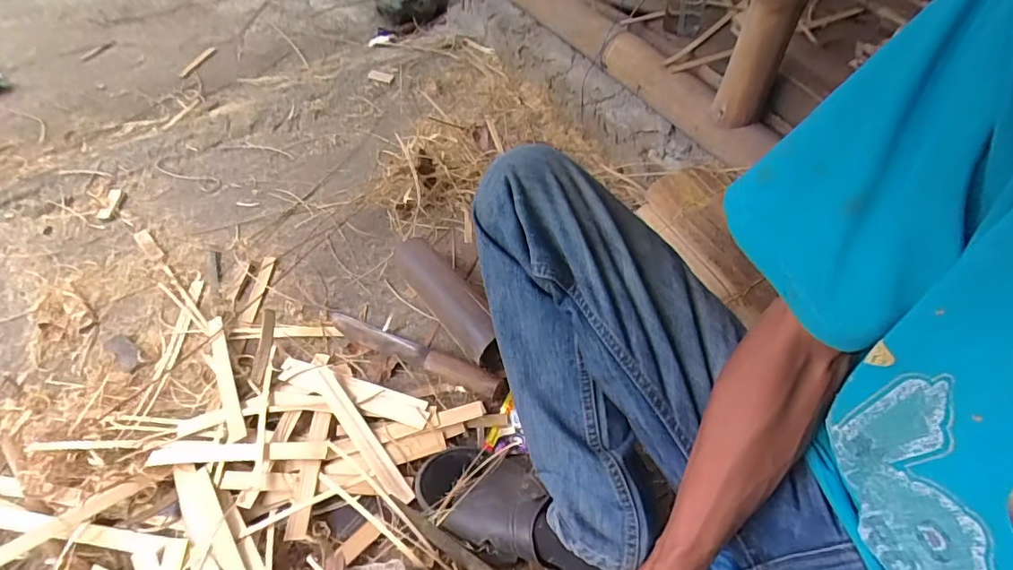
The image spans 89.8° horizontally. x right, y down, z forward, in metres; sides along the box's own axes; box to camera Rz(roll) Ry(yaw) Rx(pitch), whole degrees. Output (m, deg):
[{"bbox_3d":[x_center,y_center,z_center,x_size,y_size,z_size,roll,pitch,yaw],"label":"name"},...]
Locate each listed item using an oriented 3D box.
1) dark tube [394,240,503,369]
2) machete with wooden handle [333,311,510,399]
[{"bbox_3d":[-0.086,0.023,0.794,0.075,0.071,0.247,-32,58,-24],"label":"dark tube"},{"bbox_3d":[-0.141,0.095,0.756,0.309,0.037,0.043,22,54,16],"label":"machete with wooden handle"}]

